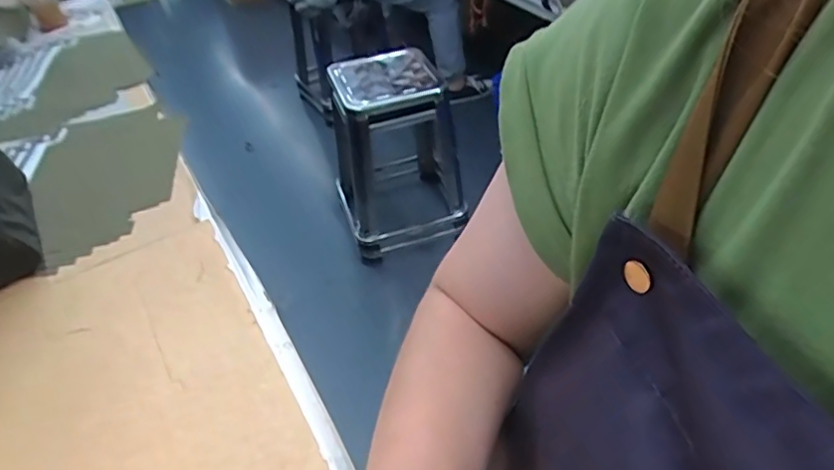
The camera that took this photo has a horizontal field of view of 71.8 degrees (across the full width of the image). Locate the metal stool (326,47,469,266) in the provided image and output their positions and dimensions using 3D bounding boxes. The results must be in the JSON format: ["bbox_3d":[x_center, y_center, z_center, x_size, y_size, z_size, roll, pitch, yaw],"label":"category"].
[{"bbox_3d":[-0.062,-0.262,1.760,0.370,0.567,0.426,-13,43,-9],"label":"metal stool"}]

